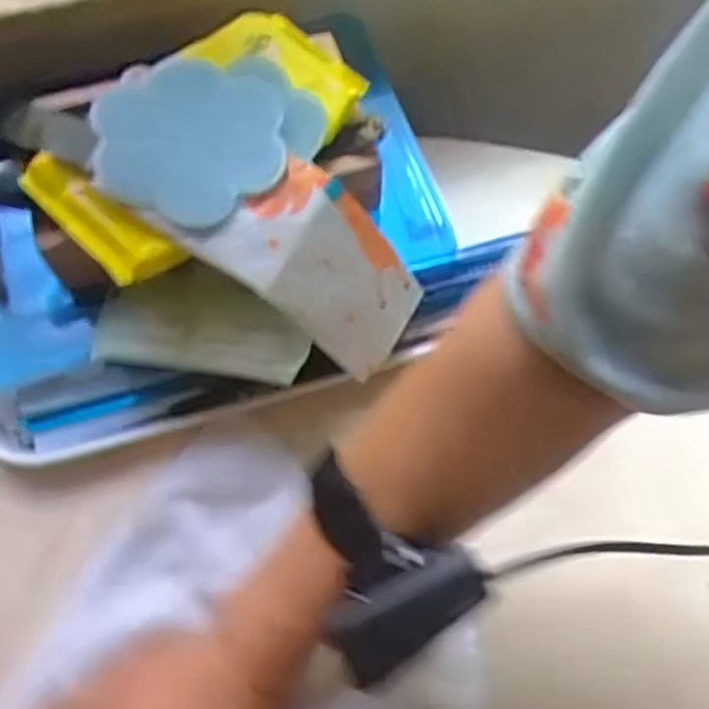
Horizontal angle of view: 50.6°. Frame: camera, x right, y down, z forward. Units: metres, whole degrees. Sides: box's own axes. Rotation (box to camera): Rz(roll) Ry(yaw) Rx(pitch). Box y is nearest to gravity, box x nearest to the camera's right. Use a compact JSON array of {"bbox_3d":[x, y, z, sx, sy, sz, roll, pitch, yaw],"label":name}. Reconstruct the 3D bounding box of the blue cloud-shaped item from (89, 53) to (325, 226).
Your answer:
[{"bbox_3d":[-0.086,-0.129,0.424,0.126,0.028,0.094,-31,68,-14],"label":"blue cloud-shaped item"}]

